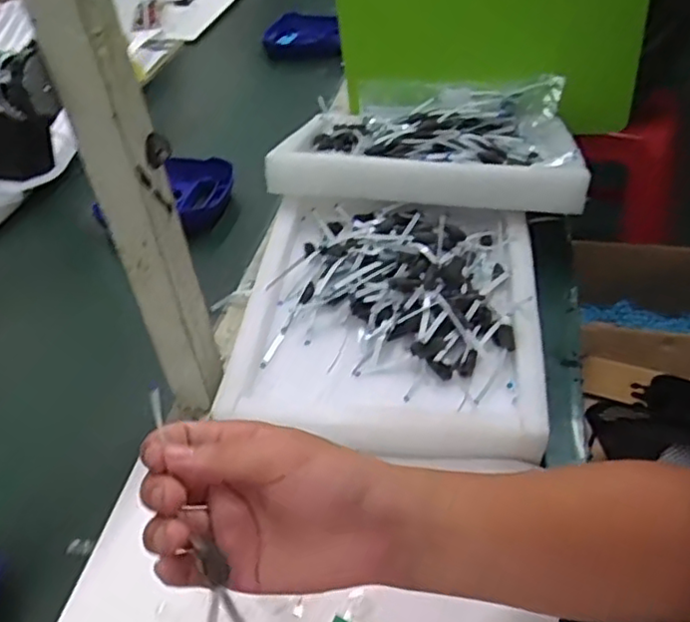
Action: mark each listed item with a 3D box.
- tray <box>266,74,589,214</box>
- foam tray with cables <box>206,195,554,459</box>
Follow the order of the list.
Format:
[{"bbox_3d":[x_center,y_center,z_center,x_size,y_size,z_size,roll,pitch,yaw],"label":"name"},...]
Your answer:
[{"bbox_3d":[0.107,-0.219,0.832,0.345,0.070,0.269,3,43,11],"label":"tray"},{"bbox_3d":[0.044,-0.002,0.670,0.288,0.058,0.306,1,42,9],"label":"foam tray with cables"}]

